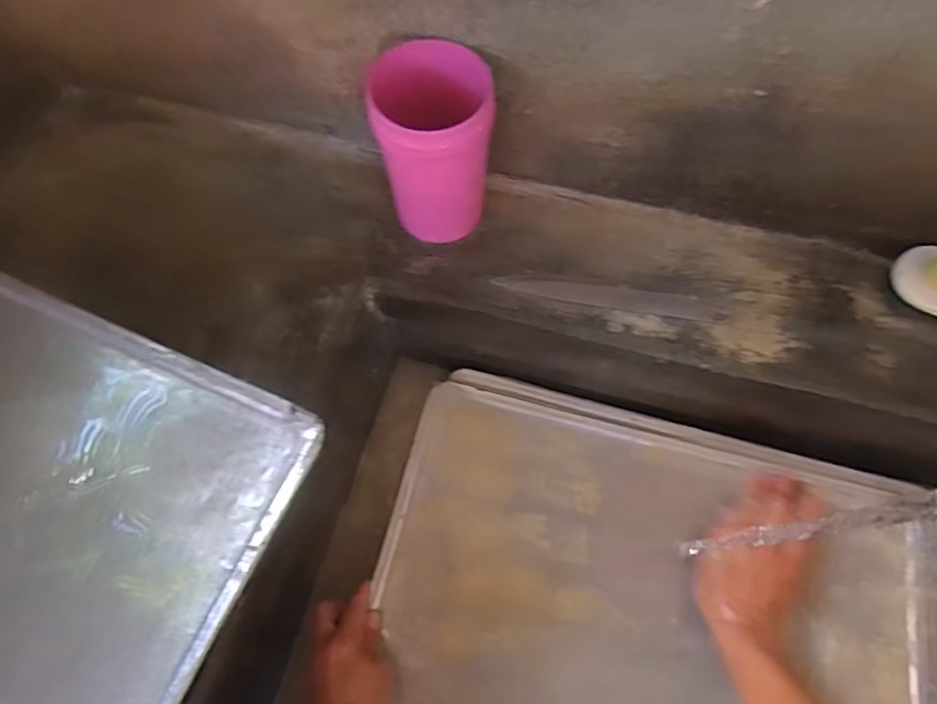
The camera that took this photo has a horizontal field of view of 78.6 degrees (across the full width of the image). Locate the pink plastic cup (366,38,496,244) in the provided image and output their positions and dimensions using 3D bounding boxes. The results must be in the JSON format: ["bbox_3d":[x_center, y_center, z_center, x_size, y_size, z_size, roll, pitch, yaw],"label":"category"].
[{"bbox_3d":[-0.023,-0.149,0.450,0.083,0.158,0.070,-7,69,0],"label":"pink plastic cup"}]

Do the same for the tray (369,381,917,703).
[{"bbox_3d":[0.128,0.223,0.474,0.419,0.029,0.325,15,70,8],"label":"tray"}]

